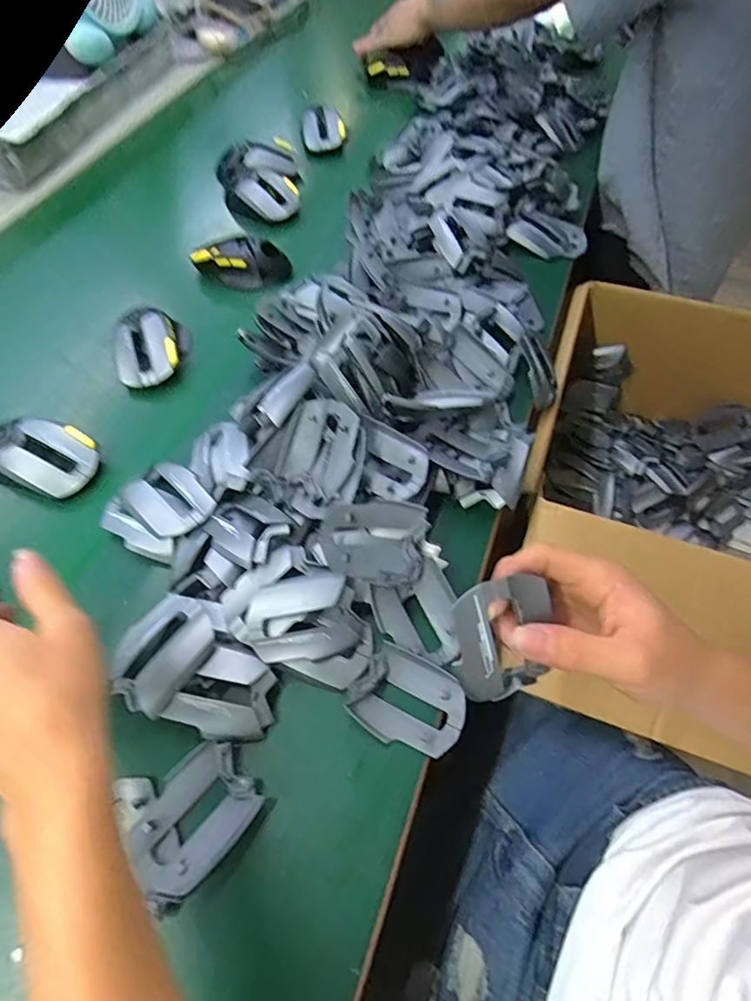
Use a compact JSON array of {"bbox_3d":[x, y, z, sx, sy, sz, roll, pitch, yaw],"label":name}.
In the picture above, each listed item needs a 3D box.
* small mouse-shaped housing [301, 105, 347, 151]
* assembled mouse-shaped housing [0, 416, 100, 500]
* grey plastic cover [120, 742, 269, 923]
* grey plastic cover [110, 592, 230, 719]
[{"bbox_3d":[-0.078,-0.561,0.798,0.063,0.032,0.077,-5,57,-2],"label":"small mouse-shaped housing"},{"bbox_3d":[-0.299,-0.037,0.479,0.095,0.045,0.066,20,60,14],"label":"assembled mouse-shaped housing"},{"bbox_3d":[-0.115,0.201,0.338,0.061,0.020,0.079,38,65,22],"label":"grey plastic cover"},{"bbox_3d":[-0.149,0.103,0.378,0.060,0.017,0.084,30,62,19],"label":"grey plastic cover"}]

